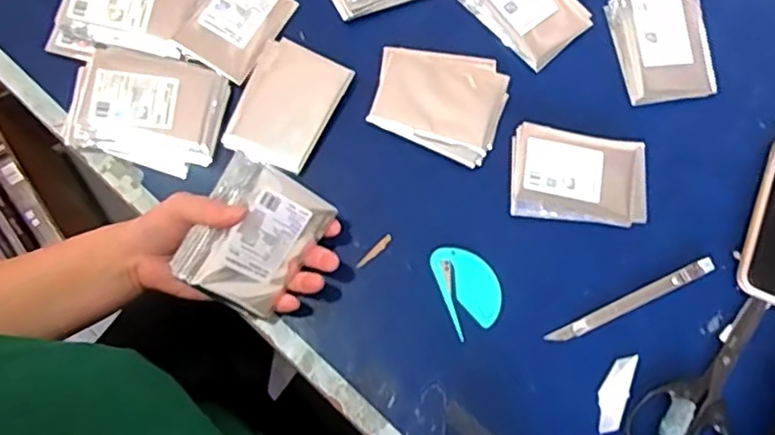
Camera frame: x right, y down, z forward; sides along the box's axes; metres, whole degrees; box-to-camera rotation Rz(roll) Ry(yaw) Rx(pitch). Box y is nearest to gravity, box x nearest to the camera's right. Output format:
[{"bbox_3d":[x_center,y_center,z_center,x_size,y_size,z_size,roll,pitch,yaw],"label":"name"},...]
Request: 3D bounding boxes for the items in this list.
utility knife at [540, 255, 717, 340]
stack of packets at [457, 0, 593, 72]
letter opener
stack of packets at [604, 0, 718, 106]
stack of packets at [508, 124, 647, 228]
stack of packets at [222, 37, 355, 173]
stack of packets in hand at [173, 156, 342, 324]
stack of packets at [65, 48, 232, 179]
[{"bbox_3d":[0.199,0.068,0.518,0.151,0.004,0.012,-24,79,-8],"label":"utility knife"},{"bbox_3d":[0.125,-0.192,0.574,0.077,0.016,0.104,-42,82,-11],"label":"stack of packets"},{"bbox_3d":[0.066,0.056,0.520,0.046,0.004,0.070,-19,78,-7],"label":"letter opener"},{"bbox_3d":[0.247,-0.155,0.572,0.080,0.015,0.101,-9,77,-5],"label":"stack of packets"},{"bbox_3d":[0.161,-0.034,0.538,0.116,0.015,0.075,7,77,-1],"label":"stack of packets"},{"bbox_3d":[-0.086,-0.096,0.547,0.078,0.009,0.107,27,77,4],"label":"stack of packets"},{"bbox_3d":[-0.100,0.017,0.483,0.083,0.030,0.105,31,91,-25],"label":"stack of packets in hand"},{"bbox_3d":[-0.201,-0.092,0.534,0.125,0.027,0.089,16,77,1],"label":"stack of packets"}]

